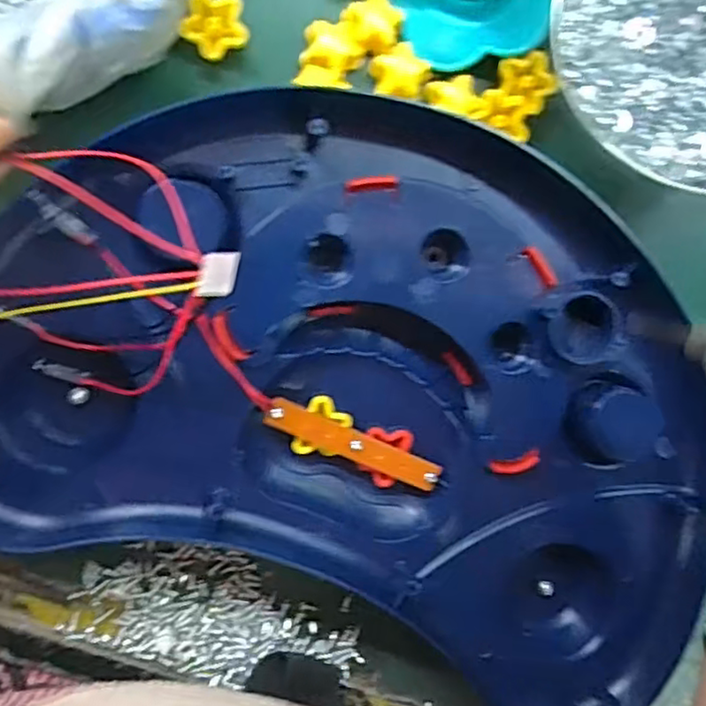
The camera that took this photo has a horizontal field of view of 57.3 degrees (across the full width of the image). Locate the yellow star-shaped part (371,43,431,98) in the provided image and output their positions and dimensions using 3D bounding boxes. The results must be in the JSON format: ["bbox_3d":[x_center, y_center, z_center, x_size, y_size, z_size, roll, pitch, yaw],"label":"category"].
[{"bbox_3d":[0.021,-0.128,0.293,0.025,0.007,0.022,6,94,-9],"label":"yellow star-shaped part"}]

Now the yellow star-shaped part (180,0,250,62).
[{"bbox_3d":[-0.059,-0.140,0.277,0.027,0.006,0.026,6,94,-9],"label":"yellow star-shaped part"}]

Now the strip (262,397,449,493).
[{"bbox_3d":[0.001,0.041,0.286,0.081,0.005,0.013,24,91,-9],"label":"strip"}]

